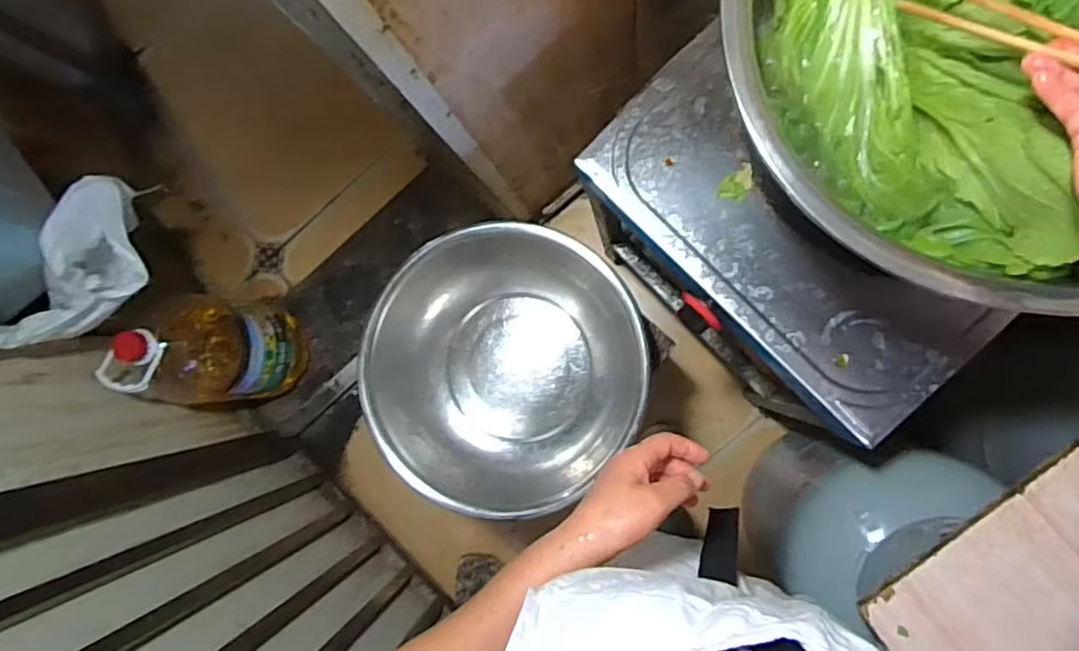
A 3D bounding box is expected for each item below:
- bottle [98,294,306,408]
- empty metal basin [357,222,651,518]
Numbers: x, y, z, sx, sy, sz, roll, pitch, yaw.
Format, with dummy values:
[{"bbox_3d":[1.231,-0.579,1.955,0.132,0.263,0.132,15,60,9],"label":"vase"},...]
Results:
[{"bbox_3d":[-0.637,0.049,1.207,0.208,0.379,0.199,0,88,8],"label":"bottle"},{"bbox_3d":[-0.044,0.045,0.817,0.333,0.136,0.310,0,88,8],"label":"empty metal basin"}]

